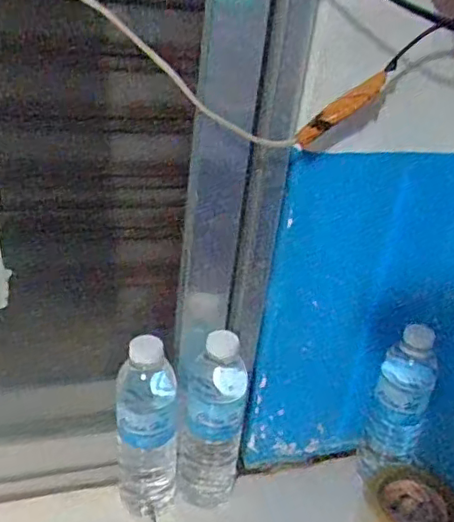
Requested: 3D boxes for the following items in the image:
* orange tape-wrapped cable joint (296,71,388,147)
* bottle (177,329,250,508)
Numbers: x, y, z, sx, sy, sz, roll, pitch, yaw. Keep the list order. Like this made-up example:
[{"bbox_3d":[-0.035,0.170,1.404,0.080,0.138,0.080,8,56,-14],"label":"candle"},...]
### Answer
[{"bbox_3d":[0.092,-0.123,0.485,0.085,0.014,0.013,-36,31,7],"label":"orange tape-wrapped cable joint"},{"bbox_3d":[-0.013,0.167,0.643,0.067,0.199,0.067,9,27,3],"label":"bottle"}]

